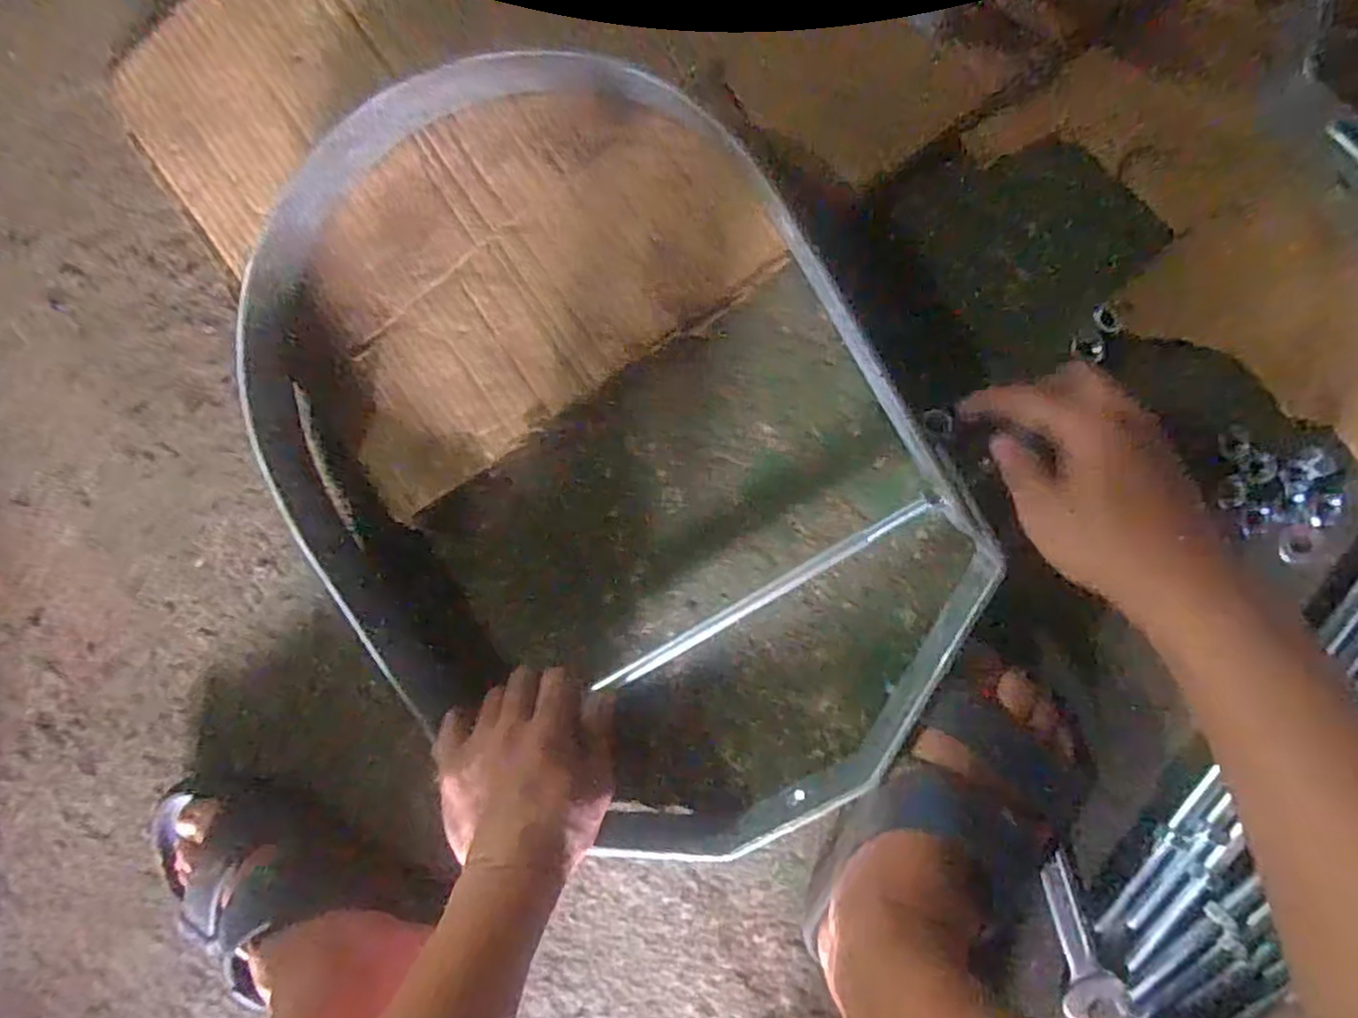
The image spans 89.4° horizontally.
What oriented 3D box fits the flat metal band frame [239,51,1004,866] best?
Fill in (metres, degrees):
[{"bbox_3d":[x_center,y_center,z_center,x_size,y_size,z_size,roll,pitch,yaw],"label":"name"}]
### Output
[{"bbox_3d":[-0.062,-0.017,0.445,0.384,0.050,0.533,-35,91,9],"label":"flat metal band frame"}]

